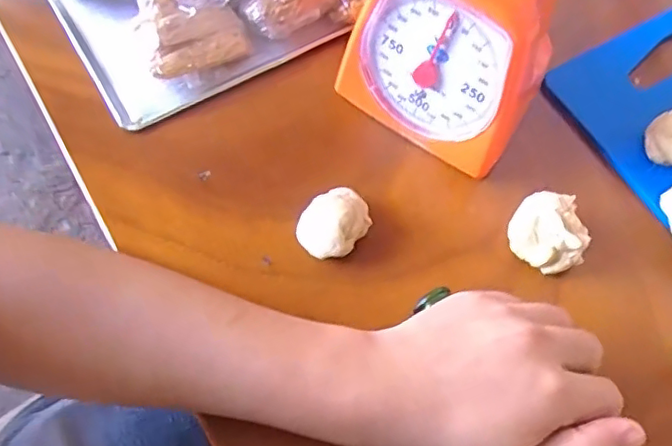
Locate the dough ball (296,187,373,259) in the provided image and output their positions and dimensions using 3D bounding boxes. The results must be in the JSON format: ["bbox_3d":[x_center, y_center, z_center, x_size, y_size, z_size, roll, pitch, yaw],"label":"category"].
[{"bbox_3d":[-0.001,0.000,0.360,0.037,0.021,0.046,36,69,13],"label":"dough ball"}]

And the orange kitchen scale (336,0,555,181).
[{"bbox_3d":[0.077,-0.126,0.350,0.111,0.150,0.094,33,69,12],"label":"orange kitchen scale"}]

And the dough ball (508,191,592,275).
[{"bbox_3d":[0.131,0.006,0.360,0.045,0.031,0.038,27,68,10],"label":"dough ball"}]

